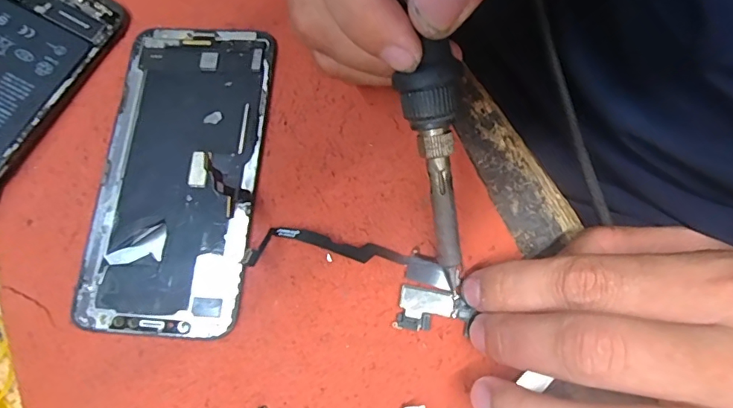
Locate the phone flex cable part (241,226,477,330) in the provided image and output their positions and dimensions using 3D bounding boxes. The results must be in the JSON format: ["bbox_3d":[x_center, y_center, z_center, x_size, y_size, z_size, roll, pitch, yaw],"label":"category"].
[{"bbox_3d":[-0.002,0.026,0.190,0.089,0.006,0.028,22,74,3],"label":"phone flex cable part"}]

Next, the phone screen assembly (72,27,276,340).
[{"bbox_3d":[-0.081,-0.015,0.208,0.065,0.006,0.139,4,73,3],"label":"phone screen assembly"}]

